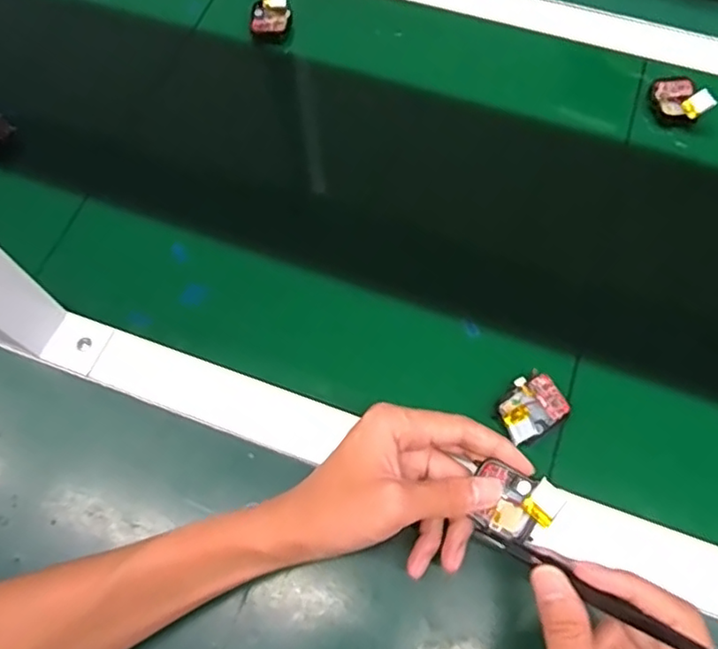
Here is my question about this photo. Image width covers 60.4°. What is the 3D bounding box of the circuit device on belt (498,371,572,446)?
[{"bbox_3d":[0.115,0.058,0.420,0.049,0.022,0.037,-37,71,-14],"label":"circuit device on belt"}]

